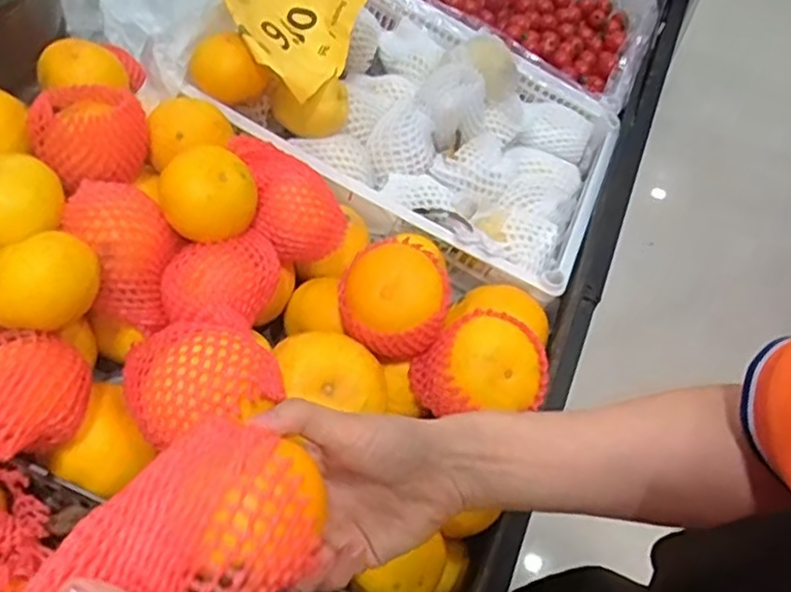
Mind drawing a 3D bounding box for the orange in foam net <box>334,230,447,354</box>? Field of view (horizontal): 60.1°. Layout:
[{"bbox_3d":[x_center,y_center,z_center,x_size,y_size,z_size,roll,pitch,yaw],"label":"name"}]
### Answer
[{"bbox_3d":[0.000,0.004,0.528,0.079,0.069,0.083,2,54,-3],"label":"orange in foam net"}]

